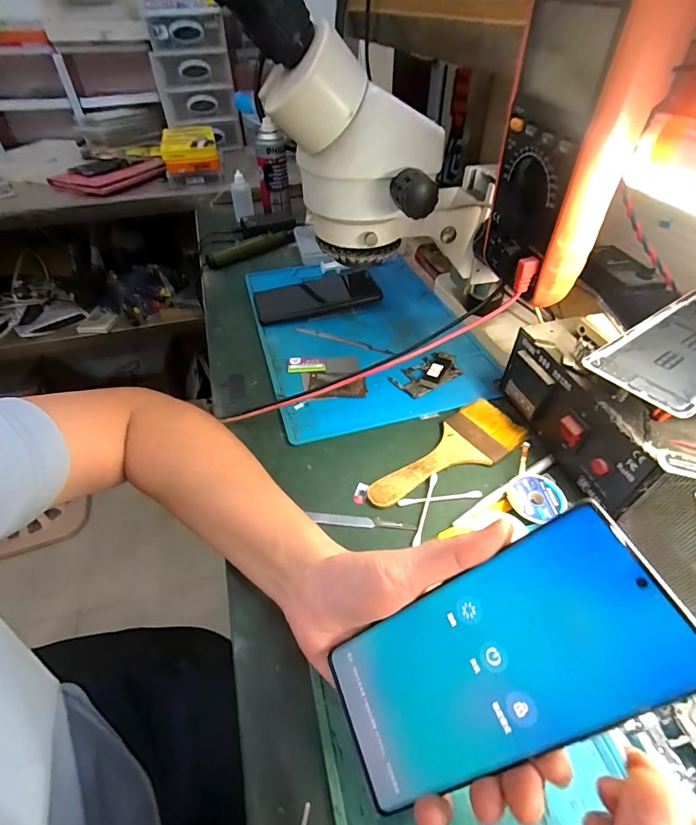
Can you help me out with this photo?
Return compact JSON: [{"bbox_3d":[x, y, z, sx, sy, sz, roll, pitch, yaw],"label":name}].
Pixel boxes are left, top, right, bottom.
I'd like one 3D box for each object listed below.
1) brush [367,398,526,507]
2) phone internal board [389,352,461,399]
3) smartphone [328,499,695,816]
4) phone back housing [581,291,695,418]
[{"bbox_3d":[0.090,0.041,0.368,0.161,0.008,0.061,-30,52,-25],"label":"brush"},{"bbox_3d":[0.089,-0.044,0.449,0.079,0.008,0.044,-27,51,-23],"label":"phone internal board"},{"bbox_3d":[0.061,0.112,0.182,0.157,0.004,0.070,-39,53,17],"label":"smartphone"},{"bbox_3d":[0.252,-0.049,0.299,0.147,0.011,0.071,-26,50,-22],"label":"phone back housing"}]

